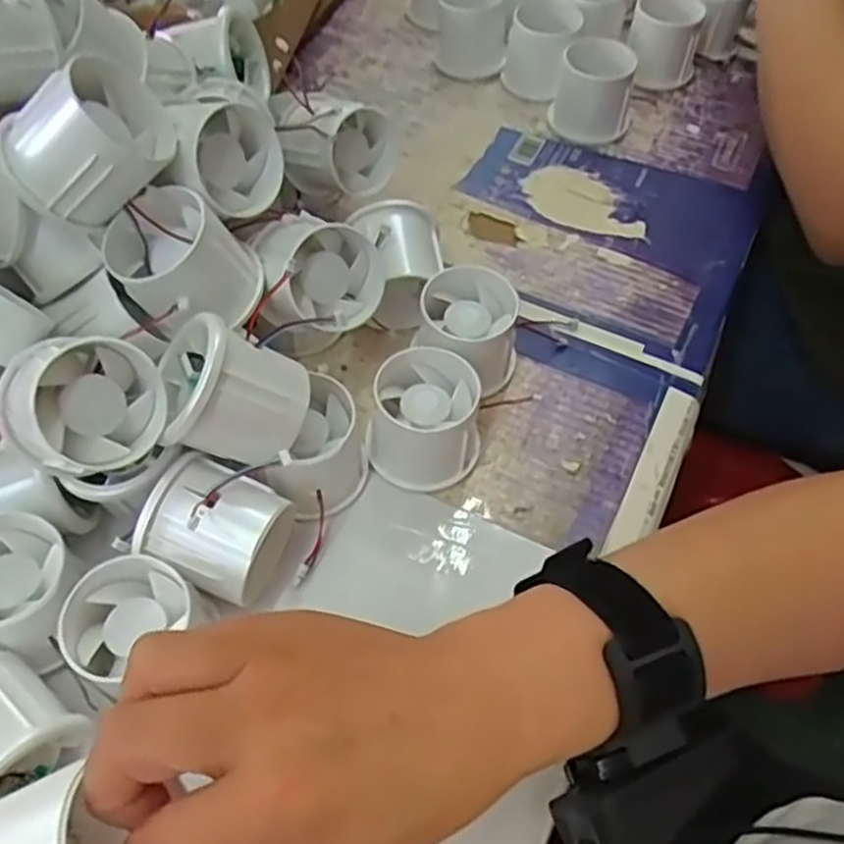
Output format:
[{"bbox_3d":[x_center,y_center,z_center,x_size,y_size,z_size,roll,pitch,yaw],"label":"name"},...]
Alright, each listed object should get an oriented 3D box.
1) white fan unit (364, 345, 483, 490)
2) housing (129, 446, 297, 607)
[{"bbox_3d":[0.001,-0.001,0.383,0.055,0.050,0.049,8,57,4],"label":"white fan unit"},{"bbox_3d":[-0.087,0.052,0.342,0.058,0.051,0.048,18,58,10],"label":"housing"}]

